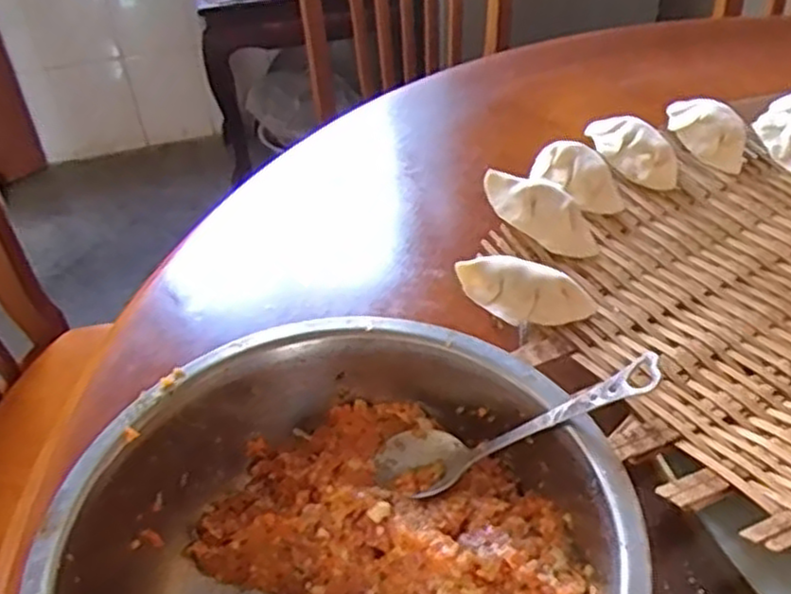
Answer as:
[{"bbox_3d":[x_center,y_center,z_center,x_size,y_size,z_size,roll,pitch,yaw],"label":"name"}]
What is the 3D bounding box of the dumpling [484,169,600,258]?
[{"bbox_3d":[0.091,-0.053,0.458,0.079,0.021,0.033,36,51,9],"label":"dumpling"}]

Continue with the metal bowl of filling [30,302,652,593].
[{"bbox_3d":[-0.022,0.123,0.317,0.223,0.085,0.224,-1,41,1],"label":"metal bowl of filling"}]

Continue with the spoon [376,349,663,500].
[{"bbox_3d":[0.053,0.059,0.341,0.144,0.021,0.039,-29,30,31],"label":"spoon"}]

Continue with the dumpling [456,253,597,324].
[{"bbox_3d":[0.072,0.000,0.413,0.076,0.026,0.033,9,42,12],"label":"dumpling"}]

